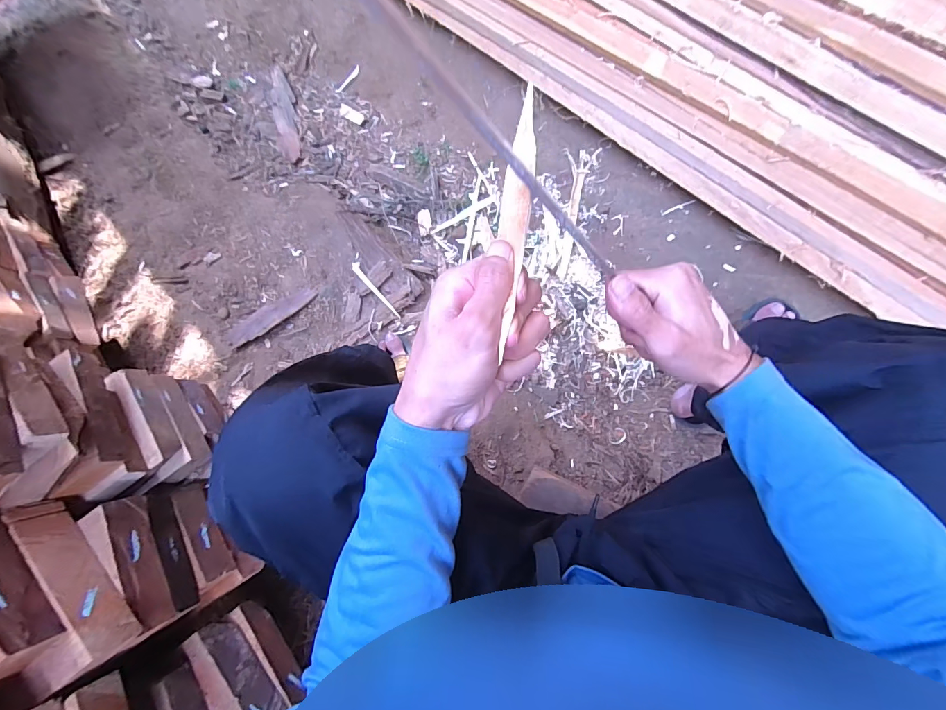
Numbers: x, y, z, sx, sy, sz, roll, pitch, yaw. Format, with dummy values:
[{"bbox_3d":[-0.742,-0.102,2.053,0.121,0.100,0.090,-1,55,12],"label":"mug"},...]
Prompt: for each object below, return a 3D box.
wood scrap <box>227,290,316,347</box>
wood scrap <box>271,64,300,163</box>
[{"bbox_3d":[-0.413,-0.082,0.849,0.191,0.006,0.056,-36,65,-9],"label":"wood scrap"},{"bbox_3d":[-0.466,-0.596,1.021,0.064,0.032,0.292,-14,82,2],"label":"wood scrap"}]

